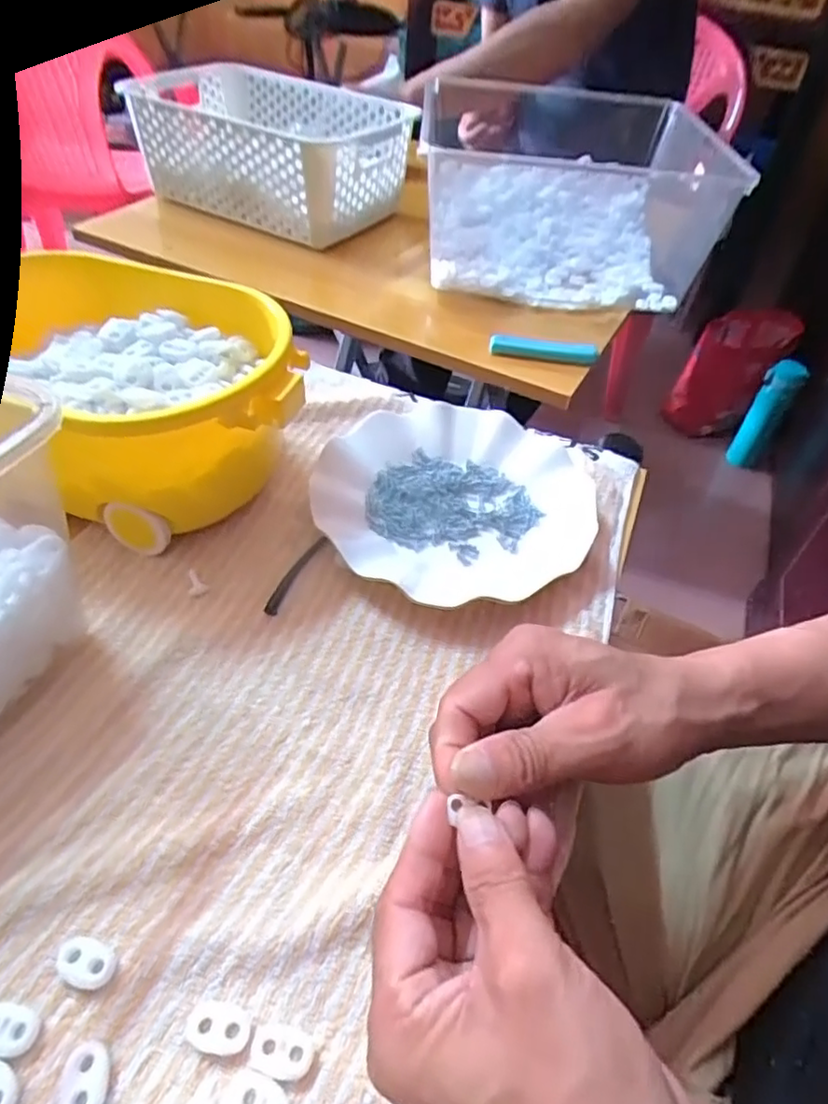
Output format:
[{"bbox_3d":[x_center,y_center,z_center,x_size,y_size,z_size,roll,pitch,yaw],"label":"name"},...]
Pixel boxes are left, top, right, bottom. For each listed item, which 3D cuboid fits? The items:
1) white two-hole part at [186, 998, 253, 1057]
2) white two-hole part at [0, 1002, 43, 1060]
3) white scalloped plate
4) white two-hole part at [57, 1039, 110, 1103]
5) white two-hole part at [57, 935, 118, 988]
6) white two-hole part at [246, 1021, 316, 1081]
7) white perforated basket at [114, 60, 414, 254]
[{"bbox_3d":[-0.072,0.176,0.237,0.023,0.004,0.016,10,46,5],"label":"white two-hole part"},{"bbox_3d":[-0.147,0.172,0.231,0.024,0.005,0.014,14,46,9],"label":"white two-hole part"},{"bbox_3d":[0.027,-0.043,0.438,0.176,0.023,0.176,2,46,-2],"label":"white scalloped plate"},{"bbox_3d":[-0.115,0.185,0.224,0.015,0.005,0.022,-7,47,-11],"label":"white two-hole part"},{"bbox_3d":[-0.126,0.158,0.247,0.022,0.005,0.015,13,46,8],"label":"white two-hole part"},{"bbox_3d":[-0.048,0.182,0.234,0.023,0.004,0.014,13,46,8],"label":"white two-hole part"},{"bbox_3d":[-0.165,-0.474,0.760,0.299,0.105,0.214,24,49,18],"label":"white perforated basket"}]

